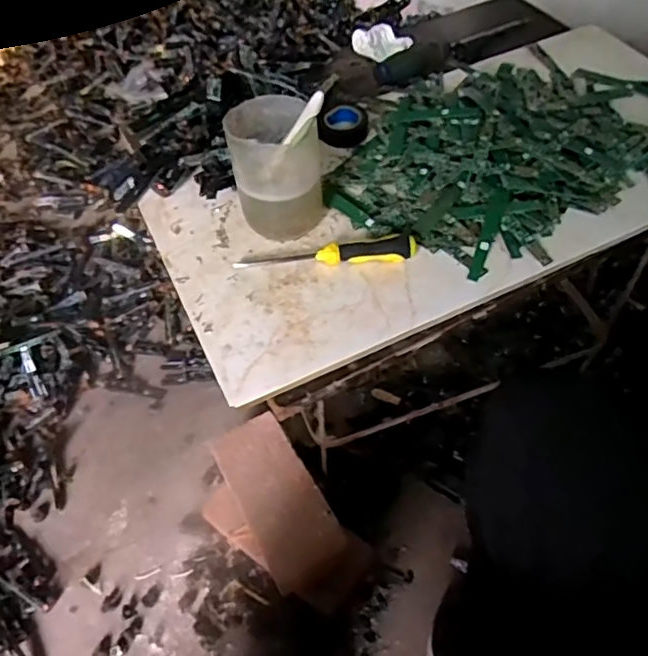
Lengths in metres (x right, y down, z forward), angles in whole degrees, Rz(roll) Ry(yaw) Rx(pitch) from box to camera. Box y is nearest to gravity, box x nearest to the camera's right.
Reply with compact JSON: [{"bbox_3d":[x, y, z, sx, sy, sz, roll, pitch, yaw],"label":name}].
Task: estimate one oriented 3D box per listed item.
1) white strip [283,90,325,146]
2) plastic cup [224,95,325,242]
[{"bbox_3d":[-0.014,-0.151,0.440,0.010,0.065,0.007,47,63,-6],"label":"white strip"},{"bbox_3d":[-0.041,-0.138,0.534,0.079,0.108,0.076,-1,53,1],"label":"plastic cup"}]

